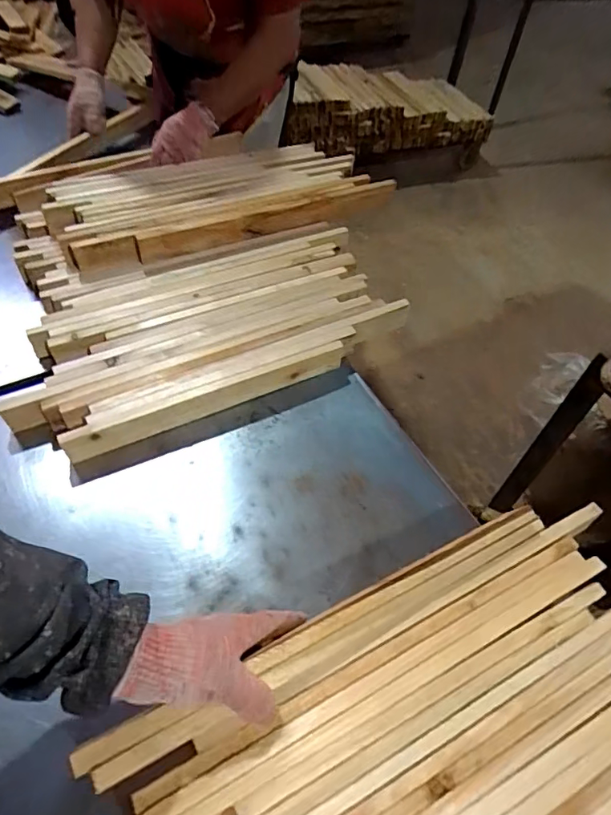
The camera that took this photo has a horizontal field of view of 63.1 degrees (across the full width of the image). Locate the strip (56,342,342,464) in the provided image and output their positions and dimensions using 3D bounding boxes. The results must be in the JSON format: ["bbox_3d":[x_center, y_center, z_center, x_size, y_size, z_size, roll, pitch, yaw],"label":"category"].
[{"bbox_3d":[-0.124,-0.012,0.684,0.395,0.051,0.027,-21,56,-20],"label":"strip"}]

